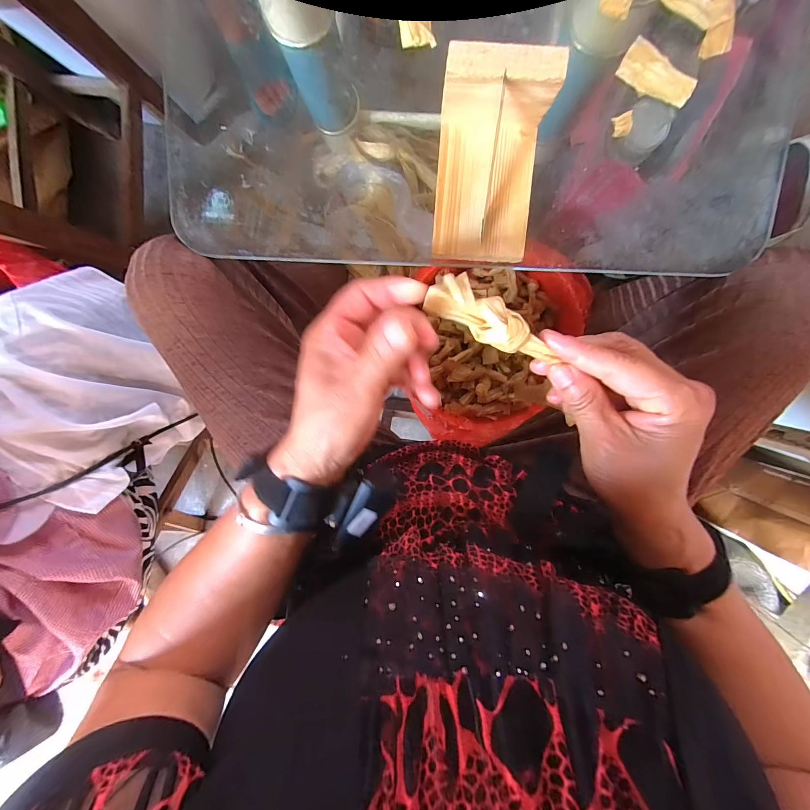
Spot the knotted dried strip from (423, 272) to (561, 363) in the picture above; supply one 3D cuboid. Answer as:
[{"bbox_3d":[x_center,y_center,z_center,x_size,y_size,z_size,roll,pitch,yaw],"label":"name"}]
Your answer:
[{"bbox_3d":[0.050,-0.047,0.203,0.079,0.020,0.025,30,99,0],"label":"knotted dried strip"}]

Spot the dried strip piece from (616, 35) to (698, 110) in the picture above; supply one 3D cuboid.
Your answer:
[{"bbox_3d":[0.189,-0.245,0.269,0.055,0.004,0.022,35,137,-3],"label":"dried strip piece"}]

